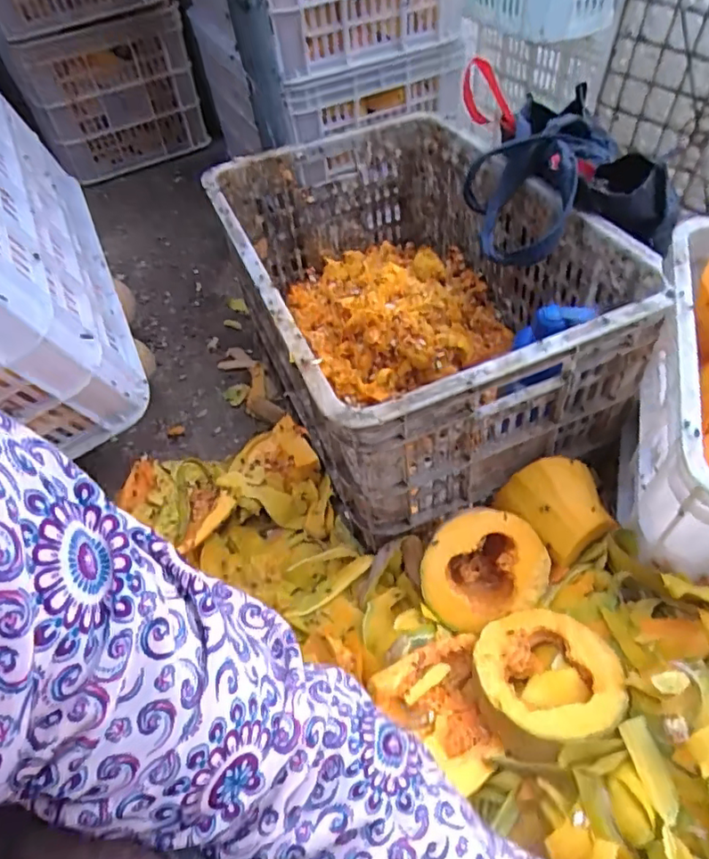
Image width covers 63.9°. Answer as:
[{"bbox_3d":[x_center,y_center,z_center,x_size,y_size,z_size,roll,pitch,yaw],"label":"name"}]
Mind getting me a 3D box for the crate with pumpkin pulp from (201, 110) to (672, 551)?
[{"bbox_3d":[0.046,-0.206,0.730,0.353,0.236,0.626,-20,53,-9],"label":"crate with pumpkin pulp"}]

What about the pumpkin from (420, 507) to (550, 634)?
[{"bbox_3d":[0.122,0.129,0.558,0.124,0.053,0.102,-19,93,-4],"label":"pumpkin"}]

